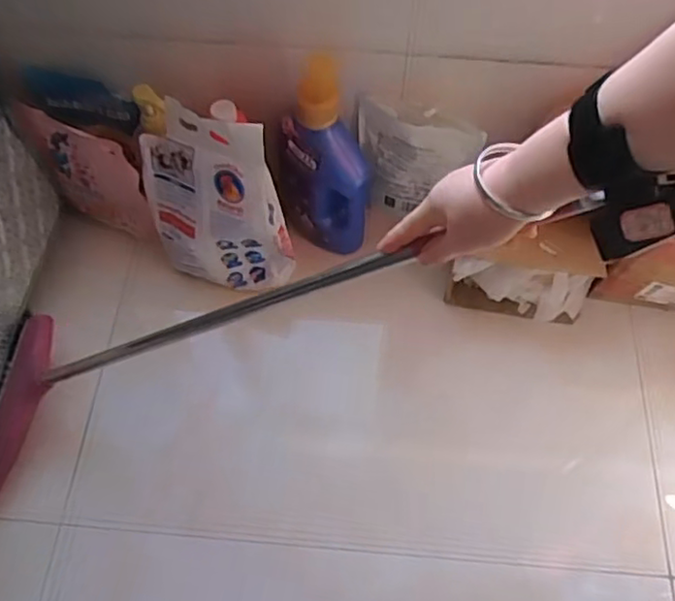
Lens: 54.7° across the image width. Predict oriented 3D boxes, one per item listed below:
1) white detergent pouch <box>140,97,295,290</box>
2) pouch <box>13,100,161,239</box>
[{"bbox_3d":[-0.181,-0.129,0.927,0.224,0.271,0.095,24,65,11],"label":"white detergent pouch"},{"bbox_3d":[-0.372,-0.185,0.993,0.194,0.173,0.047,21,64,10],"label":"pouch"}]

